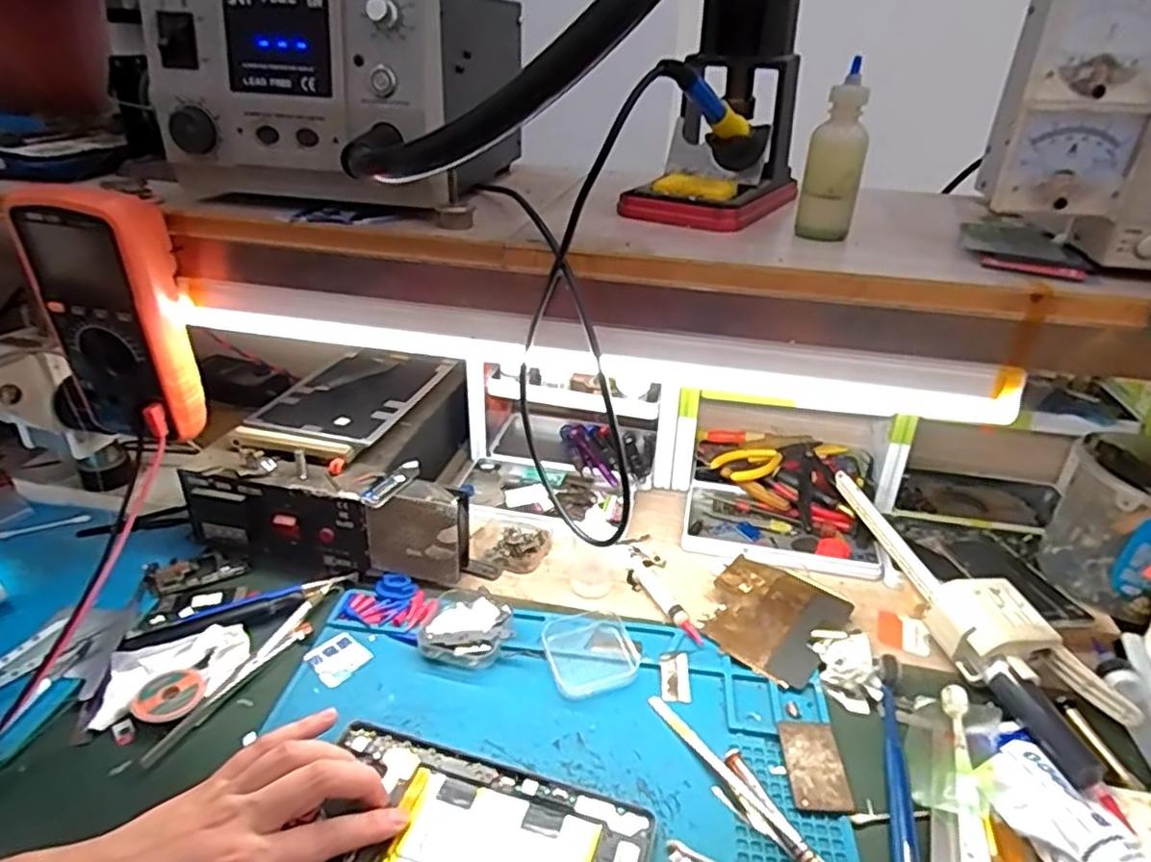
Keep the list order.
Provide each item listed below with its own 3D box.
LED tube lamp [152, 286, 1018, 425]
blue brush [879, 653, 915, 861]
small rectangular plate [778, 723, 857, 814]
[{"bbox_3d":[-0.010,-0.055,0.465,0.561,0.035,0.022,8,30,11],"label":"LED tube lamp"},{"bbox_3d":[0.206,0.215,0.443,0.014,0.010,0.182,11,31,15],"label":"blue brush"},{"bbox_3d":[0.156,0.217,0.450,0.036,0.006,0.060,2,29,0],"label":"small rectangular plate"}]

